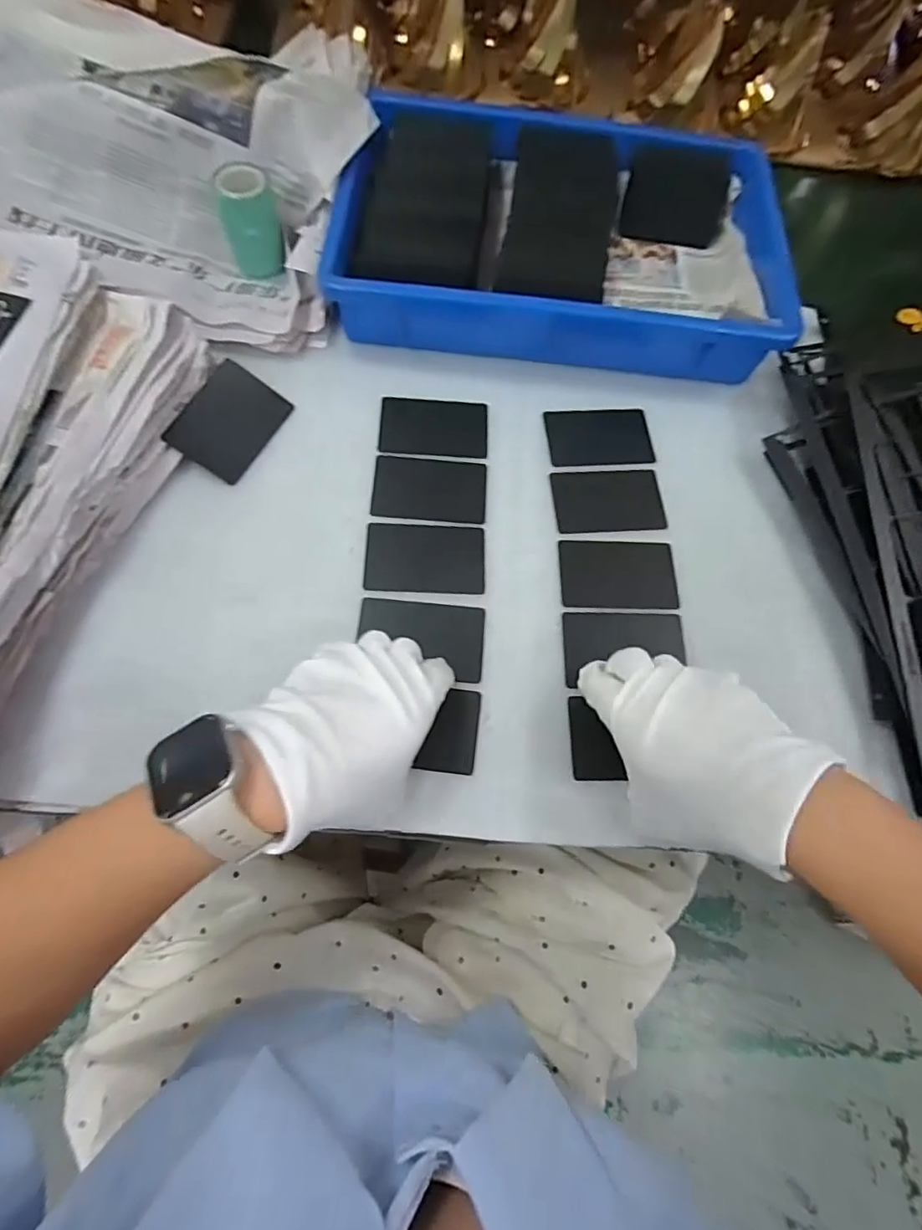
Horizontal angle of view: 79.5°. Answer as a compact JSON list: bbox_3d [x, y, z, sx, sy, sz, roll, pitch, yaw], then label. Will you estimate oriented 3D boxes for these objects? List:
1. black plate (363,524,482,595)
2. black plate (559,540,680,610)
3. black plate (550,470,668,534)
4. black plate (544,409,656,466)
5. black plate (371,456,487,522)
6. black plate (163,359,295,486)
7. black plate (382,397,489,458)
[{"bbox_3d":[-0.025,-0.041,0.396,0.084,0.005,0.053,3,71,-6],"label":"black plate"},{"bbox_3d":[0.115,-0.030,0.408,0.084,0.004,0.054,1,68,-4],"label":"black plate"},{"bbox_3d":[0.114,-0.089,0.429,0.084,0.004,0.054,-3,69,-6],"label":"black plate"},{"bbox_3d":[0.112,-0.145,0.450,0.084,0.004,0.052,-3,71,-6],"label":"black plate"},{"bbox_3d":[-0.023,-0.096,0.421,0.084,0.006,0.053,5,71,-6],"label":"black plate"},{"bbox_3d":[-0.172,-0.145,0.415,0.057,0.004,0.085,35,68,-16],"label":"black plate"},{"bbox_3d":[-0.021,-0.150,0.439,0.083,0.004,0.052,4,71,-6],"label":"black plate"}]

